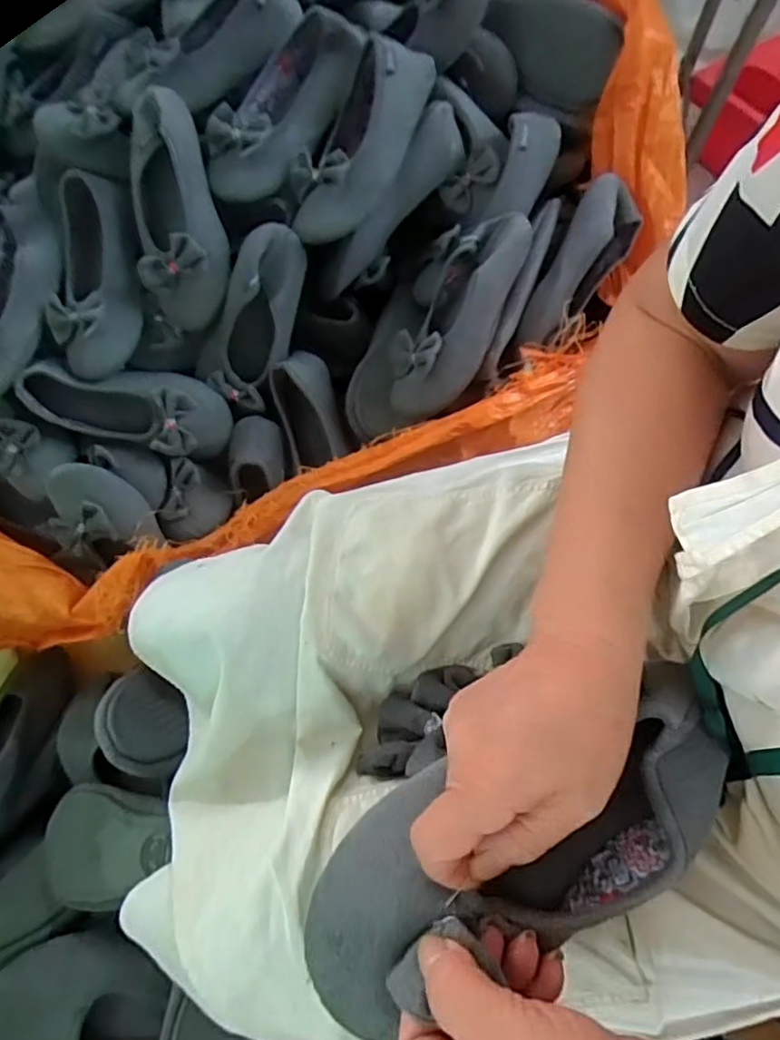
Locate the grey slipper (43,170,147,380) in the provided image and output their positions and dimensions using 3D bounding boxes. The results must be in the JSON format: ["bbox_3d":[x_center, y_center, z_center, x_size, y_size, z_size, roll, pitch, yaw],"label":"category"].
[{"bbox_3d":[-0.329,-0.280,0.683,0.108,0.055,0.231,0,92,0],"label":"grey slipper"}]

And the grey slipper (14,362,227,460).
[{"bbox_3d":[-0.301,-0.134,0.694,0.230,0.063,0.090,9,66,3],"label":"grey slipper"}]

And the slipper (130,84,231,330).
[{"bbox_3d":[-0.237,-0.342,0.660,0.096,0.062,0.249,-10,92,-5],"label":"slipper"}]

